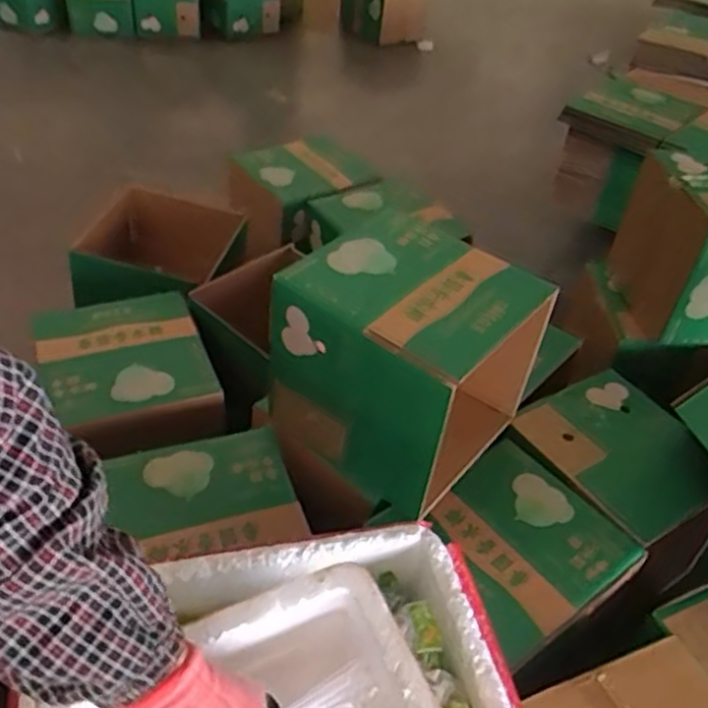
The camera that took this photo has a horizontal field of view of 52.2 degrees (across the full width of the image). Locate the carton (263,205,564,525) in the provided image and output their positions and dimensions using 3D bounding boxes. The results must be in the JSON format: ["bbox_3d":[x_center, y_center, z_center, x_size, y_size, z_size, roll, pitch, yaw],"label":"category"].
[{"bbox_3d":[0.082,-0.003,1.075,0.293,0.281,0.297,29,46,25],"label":"carton"}]

